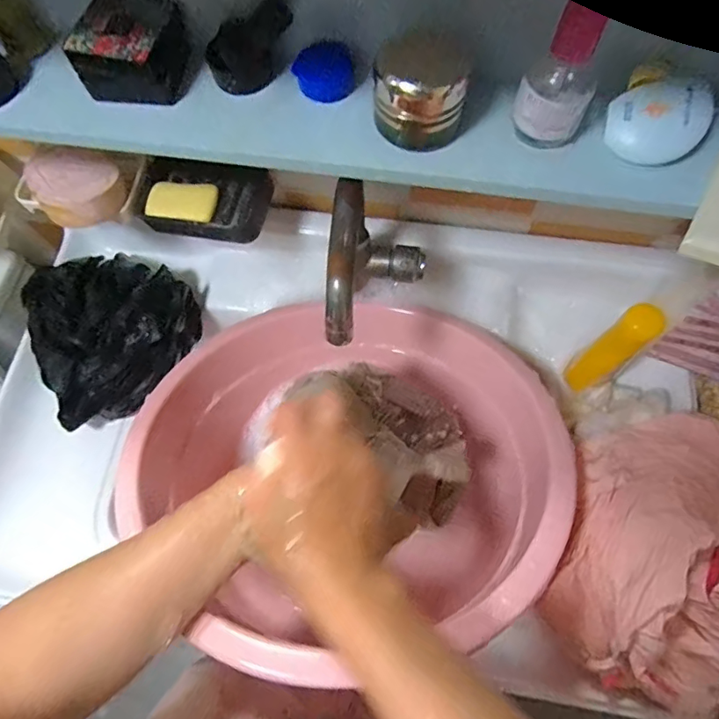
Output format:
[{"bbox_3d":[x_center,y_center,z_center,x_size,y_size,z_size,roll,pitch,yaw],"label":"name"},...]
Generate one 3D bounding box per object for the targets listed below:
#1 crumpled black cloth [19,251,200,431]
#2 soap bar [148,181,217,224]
[{"bbox_3d":[-0.306,-0.035,0.593,0.169,0.088,0.205,37,75,14],"label":"crumpled black cloth"},{"bbox_3d":[-0.193,-0.173,0.542,0.077,0.014,0.048,17,71,7],"label":"soap bar"}]

